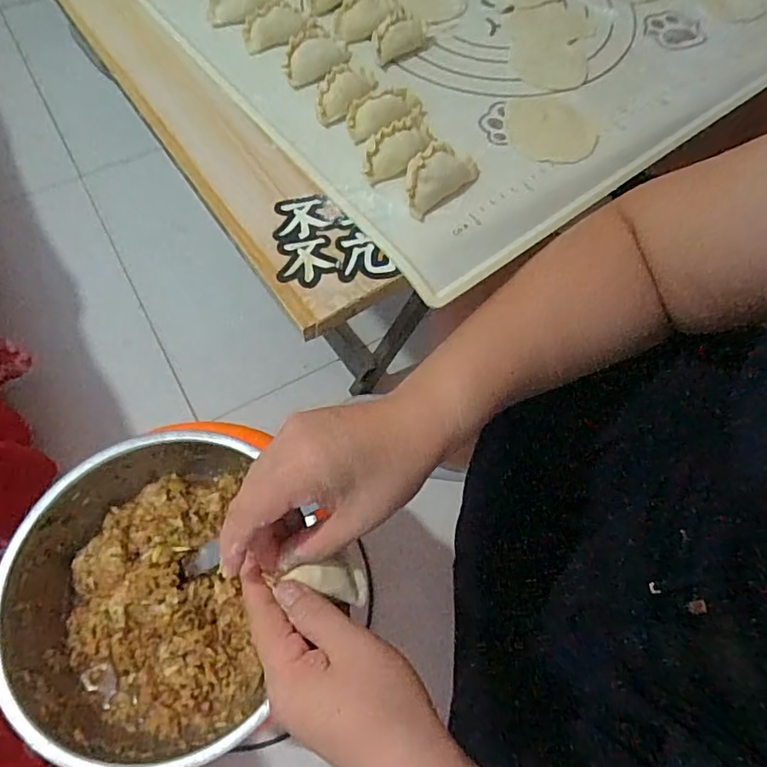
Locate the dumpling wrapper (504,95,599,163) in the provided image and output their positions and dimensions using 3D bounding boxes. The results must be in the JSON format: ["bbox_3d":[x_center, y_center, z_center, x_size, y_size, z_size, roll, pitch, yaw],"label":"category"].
[{"bbox_3d":[0.118,-0.185,0.400,0.067,0.005,0.067,2,64,-3],"label":"dumpling wrapper"}]

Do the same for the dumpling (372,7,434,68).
[{"bbox_3d":[0.015,-0.267,0.423,0.030,0.021,0.052,41,68,16],"label":"dumpling"}]

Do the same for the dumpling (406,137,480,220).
[{"bbox_3d":[0.035,-0.137,0.360,0.062,0.019,0.032,-39,72,-20],"label":"dumpling"}]

